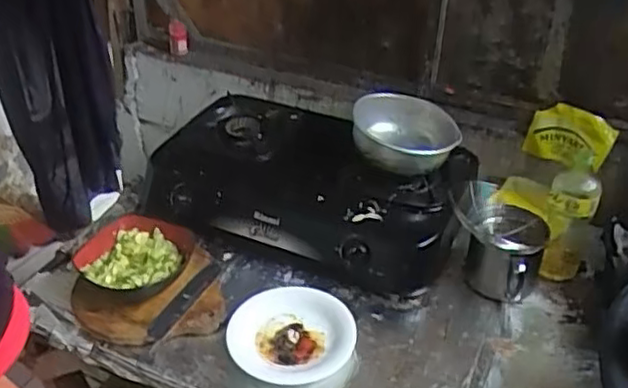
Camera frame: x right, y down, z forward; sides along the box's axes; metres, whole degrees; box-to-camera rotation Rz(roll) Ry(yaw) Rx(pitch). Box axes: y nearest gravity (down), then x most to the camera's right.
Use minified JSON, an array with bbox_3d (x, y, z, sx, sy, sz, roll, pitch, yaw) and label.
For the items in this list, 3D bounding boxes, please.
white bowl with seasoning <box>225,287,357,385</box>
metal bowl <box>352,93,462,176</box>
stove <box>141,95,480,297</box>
[{"bbox_3d":[-0.034,0.223,1.062,0.193,0.032,0.193,0,33,0],"label":"white bowl with seasoning"},{"bbox_3d":[0.171,-0.106,1.256,0.192,0.091,0.202,0,33,0],"label":"metal bowl"},{"bbox_3d":[-0.006,-0.017,1.308,0.603,0.178,0.361,18,38,26],"label":"stove"}]

